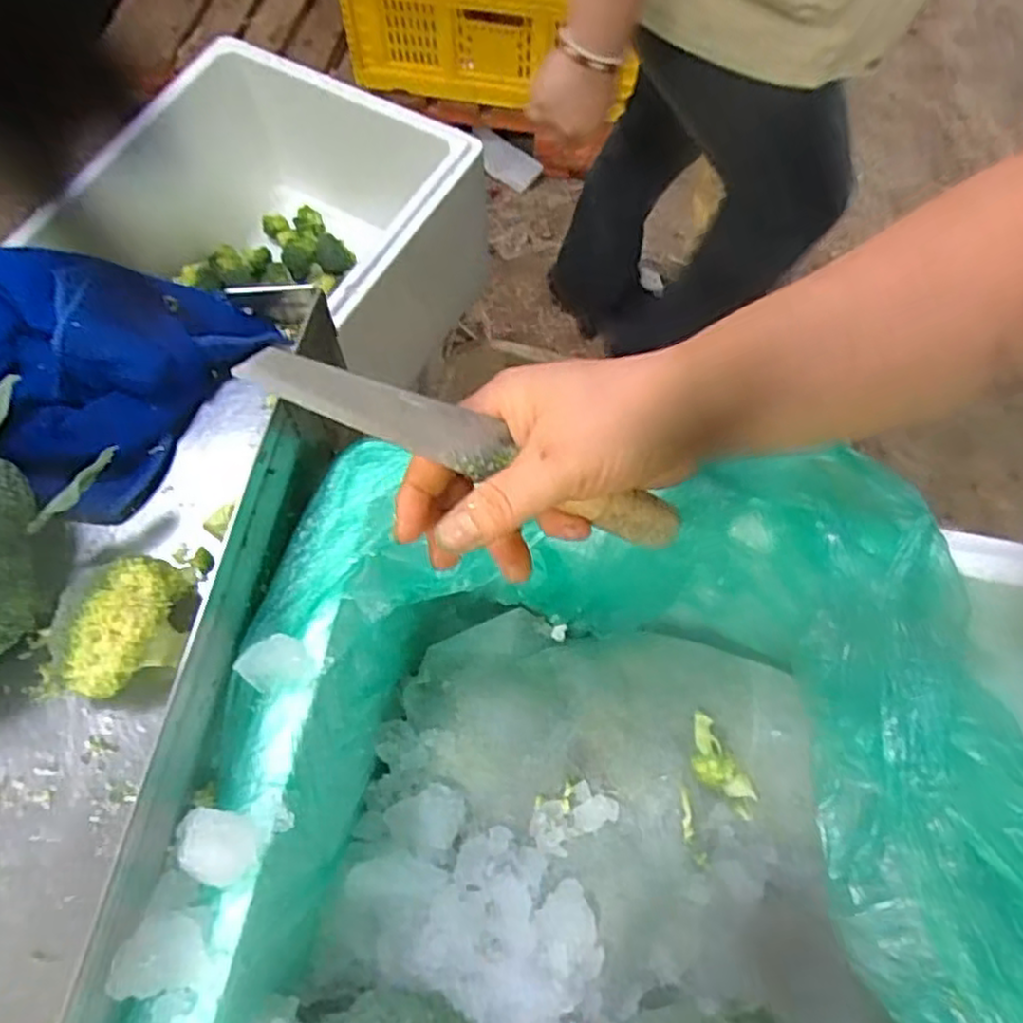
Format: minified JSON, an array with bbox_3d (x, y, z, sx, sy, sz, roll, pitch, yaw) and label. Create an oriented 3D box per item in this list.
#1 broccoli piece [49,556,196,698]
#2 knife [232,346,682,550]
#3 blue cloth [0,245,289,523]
[{"bbox_3d":[-0.179,0.053,0.332,0.048,0.050,0.057,-7,66,-3],"label":"broccoli piece"},{"bbox_3d":[-0.009,-0.024,0.298,0.199,0.020,0.019,21,64,-26],"label":"knife"},{"bbox_3d":[-0.245,-0.087,0.397,0.172,0.042,0.150,30,69,13],"label":"blue cloth"}]

